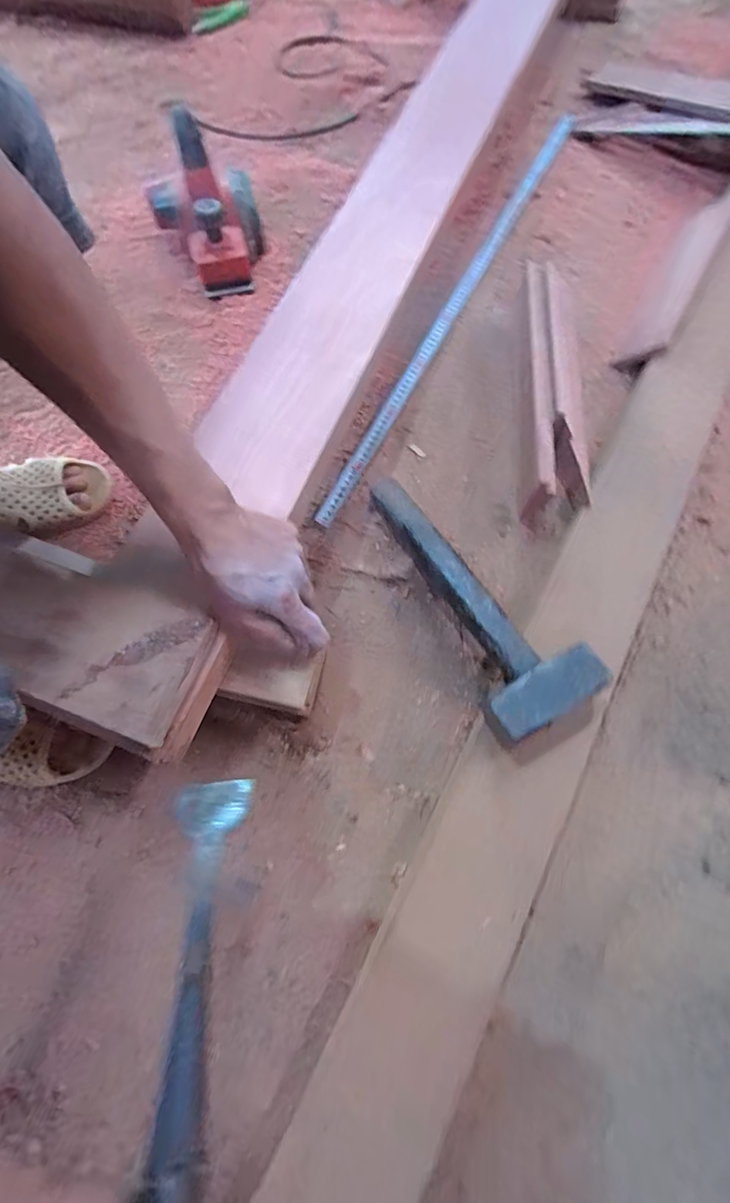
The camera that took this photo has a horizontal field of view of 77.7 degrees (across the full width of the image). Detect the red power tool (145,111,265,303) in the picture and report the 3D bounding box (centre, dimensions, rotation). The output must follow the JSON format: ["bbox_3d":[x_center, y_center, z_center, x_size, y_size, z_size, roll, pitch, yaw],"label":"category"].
[{"bbox_3d":[-0.224,-0.549,0.639,0.154,0.150,0.160,-20,73,-8],"label":"red power tool"}]

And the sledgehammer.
[{"bbox_3d":[0.103,-0.013,0.488,0.110,0.039,0.315,-29,62,-11],"label":"sledgehammer"}]

